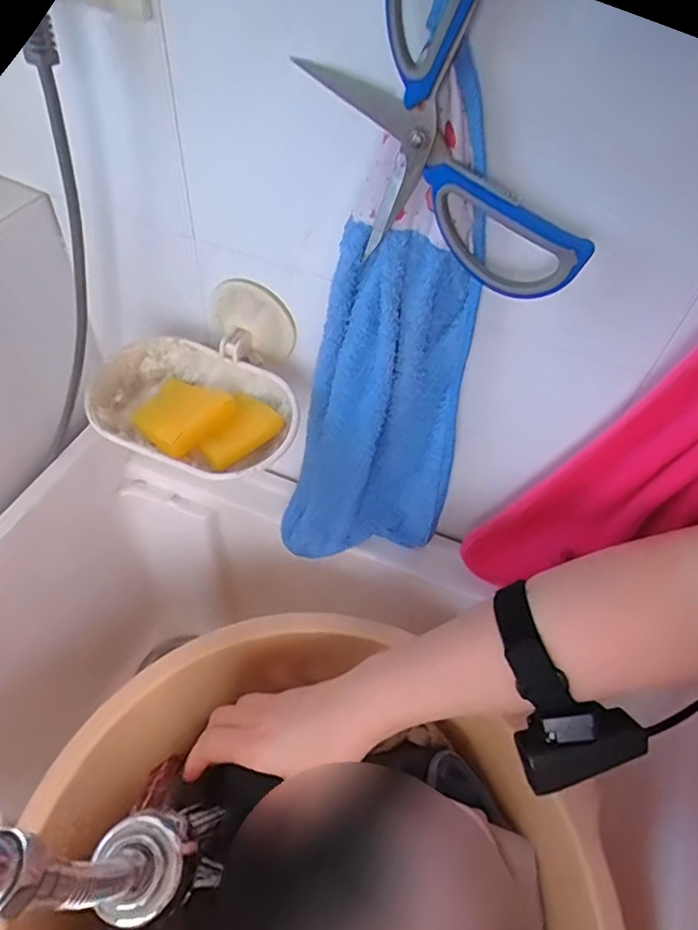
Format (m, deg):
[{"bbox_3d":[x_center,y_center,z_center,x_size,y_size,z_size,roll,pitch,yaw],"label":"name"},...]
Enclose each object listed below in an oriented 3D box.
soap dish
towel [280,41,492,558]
[{"bbox_3d":[-0.096,-0.060,0.385,0.136,0.059,0.129,18,52,9],"label":"soap dish"},{"bbox_3d":[0.020,-0.050,0.388,0.120,0.333,0.044,0,51,-6],"label":"towel"}]

